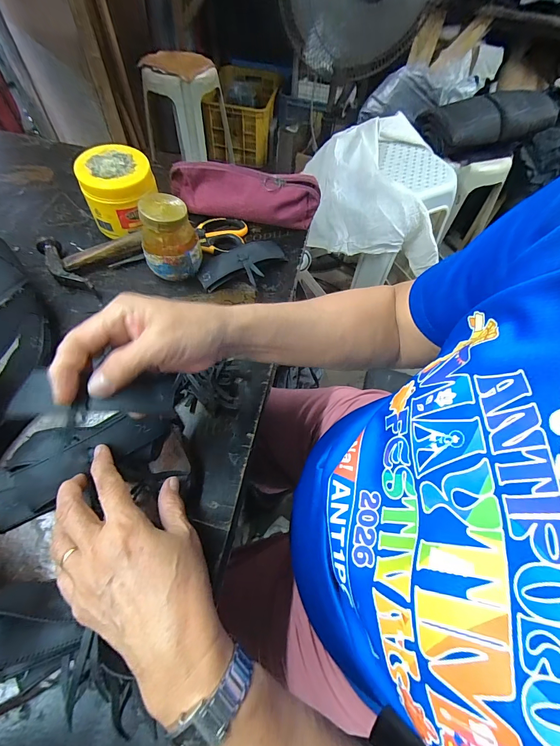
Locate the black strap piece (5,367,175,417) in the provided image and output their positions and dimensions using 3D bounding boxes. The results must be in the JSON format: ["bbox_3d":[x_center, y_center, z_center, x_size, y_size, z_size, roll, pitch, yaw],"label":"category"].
[{"bbox_3d":[-0.139,0.015,0.249,0.111,0.018,0.035,0,59,-10],"label":"black strap piece"}]

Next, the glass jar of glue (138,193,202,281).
[{"bbox_3d":[-0.140,-0.172,0.422,0.068,0.089,0.060,-14,61,-12],"label":"glass jar of glue"}]

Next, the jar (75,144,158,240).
[{"bbox_3d":[-0.222,-0.254,0.465,0.093,0.078,0.090,2,59,-3],"label":"jar"}]

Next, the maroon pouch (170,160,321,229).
[{"bbox_3d":[-0.057,-0.274,0.511,0.229,0.062,0.049,8,59,1],"label":"maroon pouch"}]

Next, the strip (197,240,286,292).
[{"bbox_3d":[-0.048,-0.151,0.467,0.131,0.032,0.061,-26,65,-18],"label":"strip"}]

